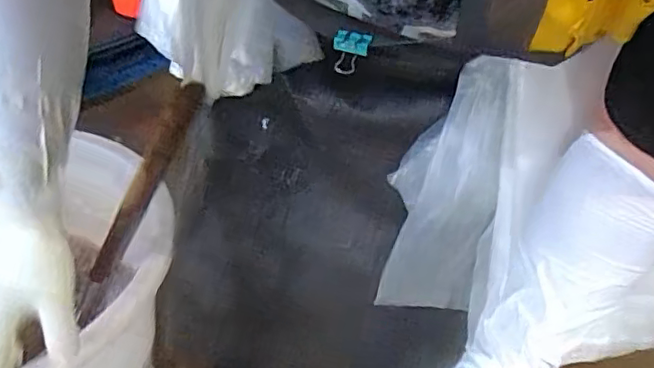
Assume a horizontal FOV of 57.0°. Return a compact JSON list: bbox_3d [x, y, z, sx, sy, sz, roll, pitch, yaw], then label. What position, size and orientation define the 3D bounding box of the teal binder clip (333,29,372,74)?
[{"bbox_3d":[0.013,-0.074,0.338,0.019,0.019,0.016,13,35,8],"label":"teal binder clip"}]

